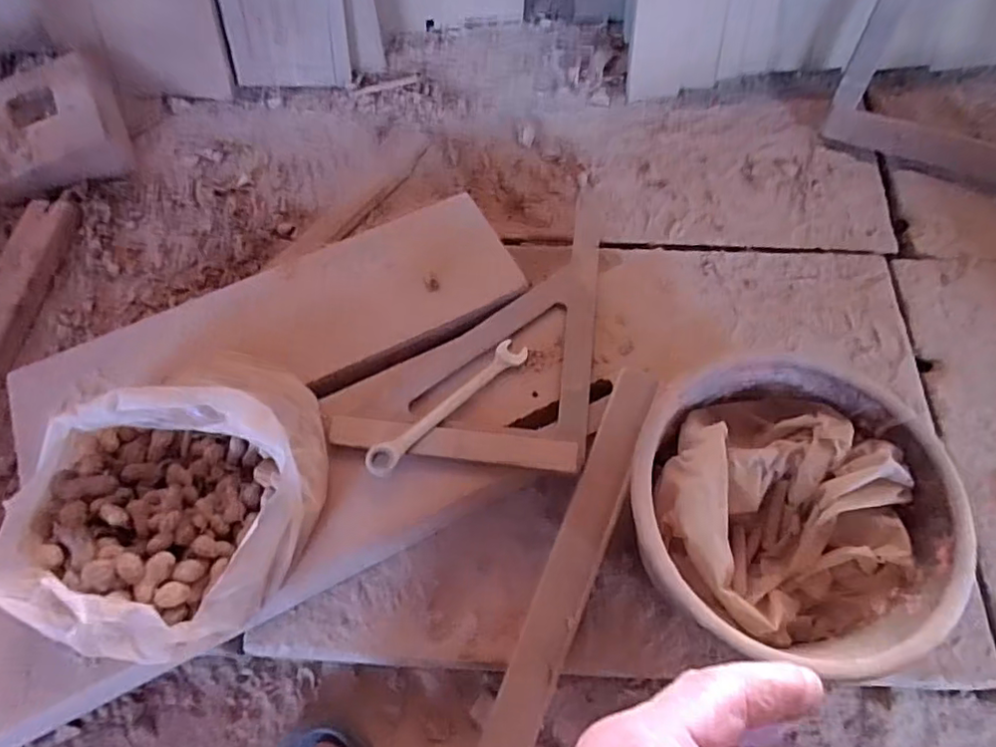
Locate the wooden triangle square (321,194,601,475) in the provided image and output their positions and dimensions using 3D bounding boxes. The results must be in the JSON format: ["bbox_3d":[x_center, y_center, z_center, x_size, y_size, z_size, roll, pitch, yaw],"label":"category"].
[{"bbox_3d":[-0.021,-0.055,0.605,0.234,0.016,0.289,5,66,4],"label":"wooden triangle square"}]

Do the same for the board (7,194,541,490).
[{"bbox_3d":[-0.224,-0.037,0.605,0.496,0.015,0.148,-26,68,-9],"label":"board"}]

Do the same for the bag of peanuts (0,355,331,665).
[{"bbox_3d":[-0.262,0.091,0.498,0.216,0.108,0.250,21,68,11],"label":"bag of peanuts"}]

